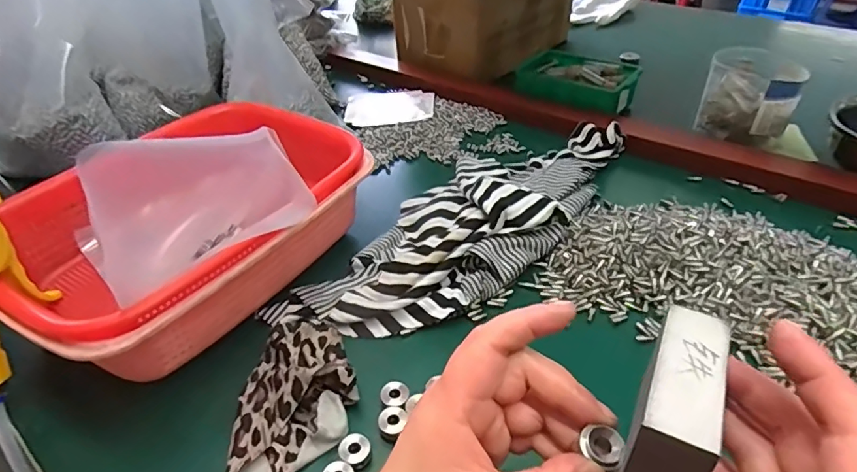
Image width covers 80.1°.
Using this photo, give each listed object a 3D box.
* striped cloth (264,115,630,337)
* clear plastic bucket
[{"bbox_3d":[0.049,-0.030,0.495,0.162,0.051,0.404,23,46,28],"label":"striped cloth"},{"bbox_3d":[0.379,-0.166,0.605,0.097,0.084,0.090,21,45,26],"label":"clear plastic bucket"}]

